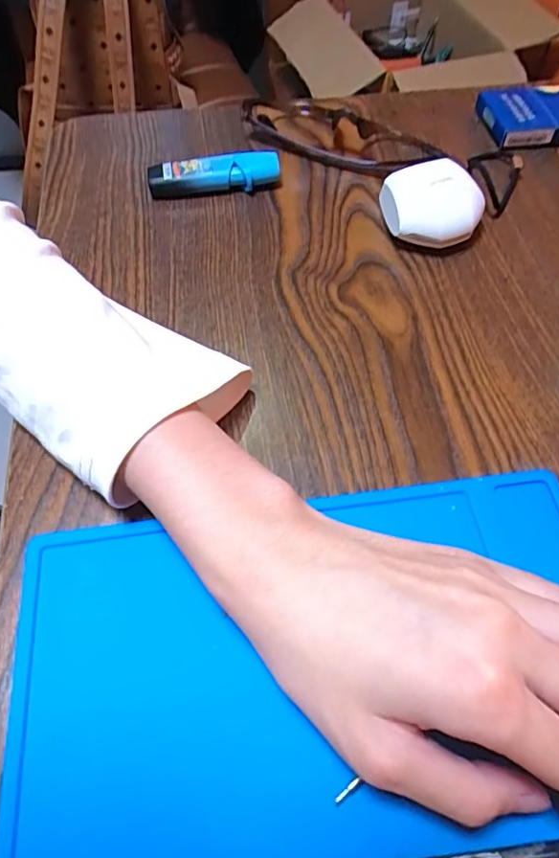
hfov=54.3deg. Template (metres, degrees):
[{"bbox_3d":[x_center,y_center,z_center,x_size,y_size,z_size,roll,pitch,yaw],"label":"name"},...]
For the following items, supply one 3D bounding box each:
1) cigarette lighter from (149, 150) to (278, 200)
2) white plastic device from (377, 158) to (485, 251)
[{"bbox_3d":[-0.042,-0.163,0.349,0.082,0.018,0.017,-7,59,-5],"label":"cigarette lighter"},{"bbox_3d":[0.089,-0.130,0.321,0.052,0.032,0.043,-11,59,-7],"label":"white plastic device"}]

